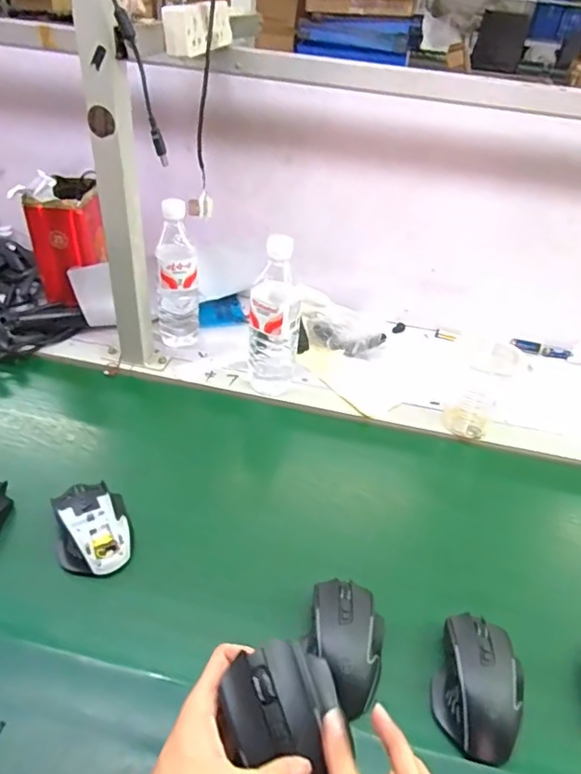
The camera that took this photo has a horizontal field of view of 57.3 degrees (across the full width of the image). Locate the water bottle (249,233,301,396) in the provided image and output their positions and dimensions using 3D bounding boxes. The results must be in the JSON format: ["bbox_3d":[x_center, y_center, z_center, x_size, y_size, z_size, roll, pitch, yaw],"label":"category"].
[{"bbox_3d":[-0.022,-0.095,0.738,0.070,0.221,0.077,2,37,0],"label":"water bottle"}]

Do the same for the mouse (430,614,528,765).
[{"bbox_3d":[0.166,0.255,0.466,0.069,0.037,0.111,16,39,17],"label":"mouse"}]

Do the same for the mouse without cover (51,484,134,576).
[{"bbox_3d":[-0.211,0.149,0.564,0.073,0.042,0.101,-13,39,-20],"label":"mouse without cover"}]

